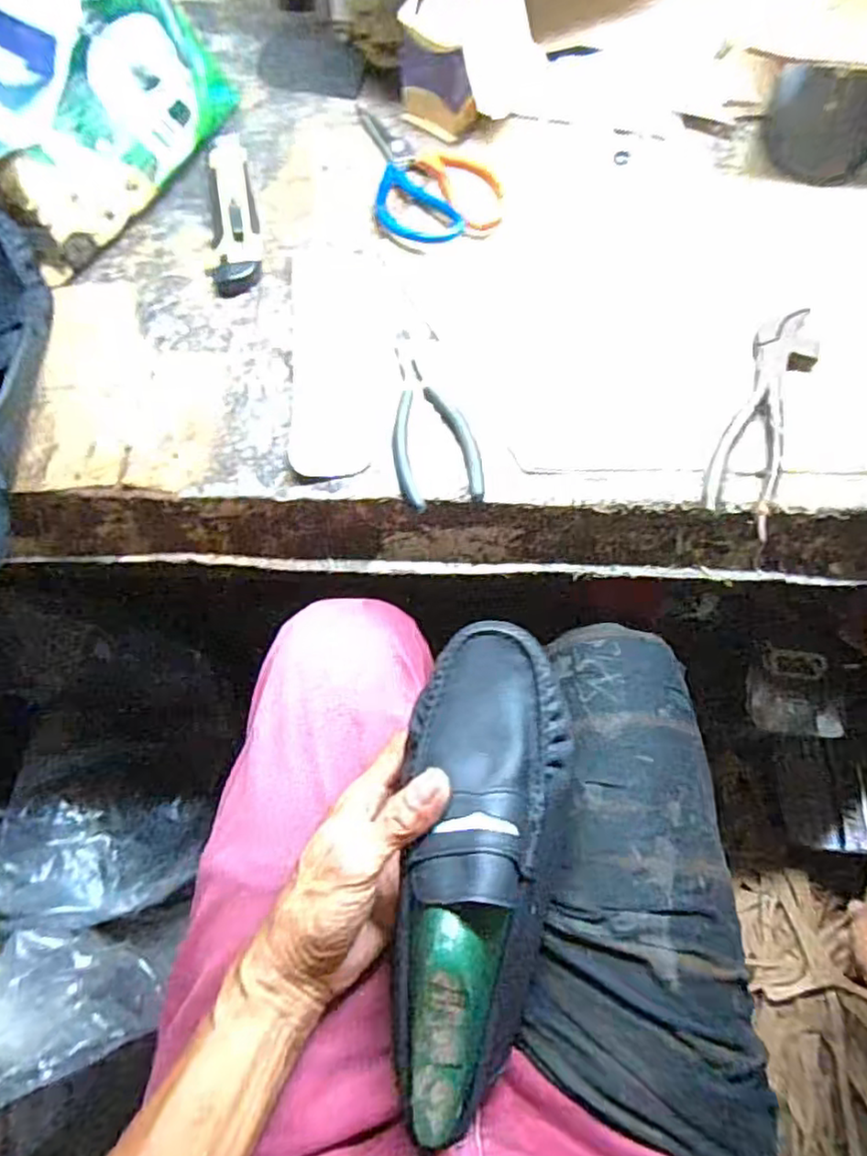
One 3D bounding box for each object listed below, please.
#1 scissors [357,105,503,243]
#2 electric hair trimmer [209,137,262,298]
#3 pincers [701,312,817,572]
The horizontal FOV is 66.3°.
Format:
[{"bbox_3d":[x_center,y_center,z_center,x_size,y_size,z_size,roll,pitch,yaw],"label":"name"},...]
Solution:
[{"bbox_3d":[-0.006,-0.347,0.557,0.099,0.009,0.163,-13,70,-4],"label":"scissors"},{"bbox_3d":[-0.161,-0.301,0.538,0.036,0.017,0.160,-8,69,-2],"label":"electric hair trimmer"},{"bbox_3d":[0.229,-0.110,0.460,0.047,0.014,0.202,22,71,9],"label":"pincers"}]

